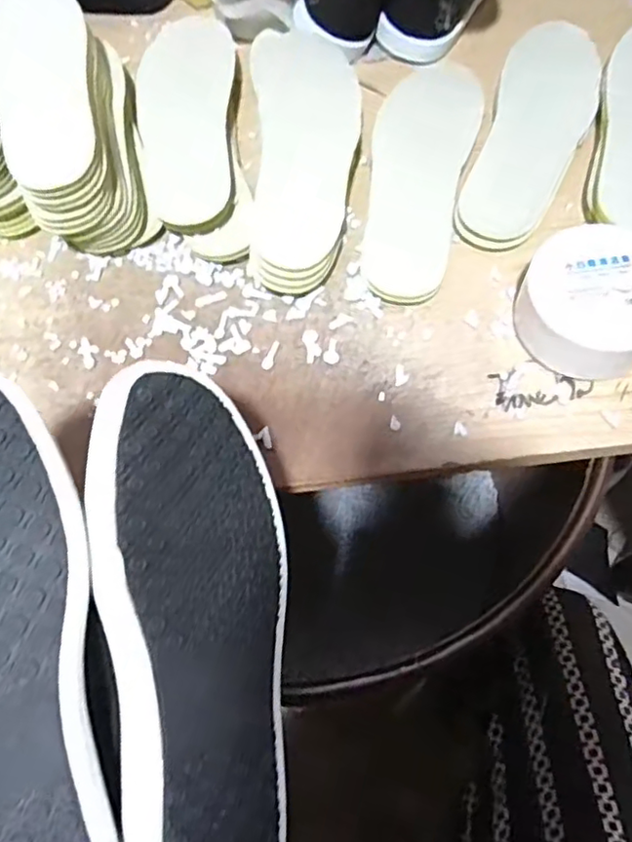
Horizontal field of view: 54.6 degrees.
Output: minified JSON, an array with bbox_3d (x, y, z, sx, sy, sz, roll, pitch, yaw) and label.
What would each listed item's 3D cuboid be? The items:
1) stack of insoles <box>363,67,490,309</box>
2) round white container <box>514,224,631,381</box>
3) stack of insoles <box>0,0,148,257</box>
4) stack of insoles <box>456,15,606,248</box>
[{"bbox_3d":[0.086,-0.213,0.518,0.081,0.021,0.248,13,65,9],"label":"stack of insoles"},{"bbox_3d":[0.200,-0.087,0.439,0.105,0.050,0.095,21,66,12],"label":"round white container"},{"bbox_3d":[-0.202,-0.256,0.511,0.101,0.094,0.246,-18,65,-7],"label":"stack of insoles"},{"bbox_3d":[0.193,-0.257,0.535,0.082,0.017,0.274,17,66,10],"label":"stack of insoles"}]

